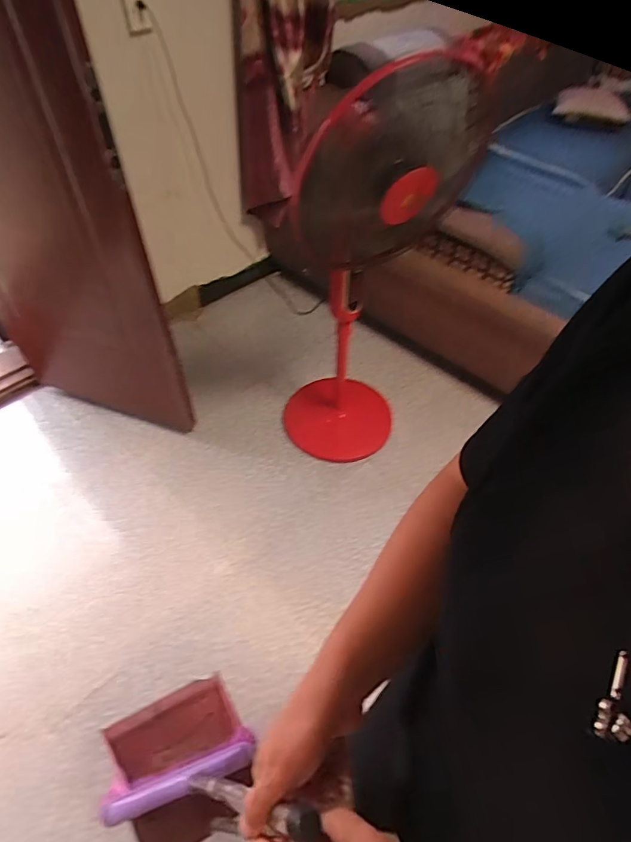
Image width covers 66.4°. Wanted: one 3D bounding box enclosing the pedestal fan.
[{"bbox_3d":[0.130,-0.340,1.441,0.439,1.180,0.424,-3,50,-3],"label":"pedestal fan"}]

